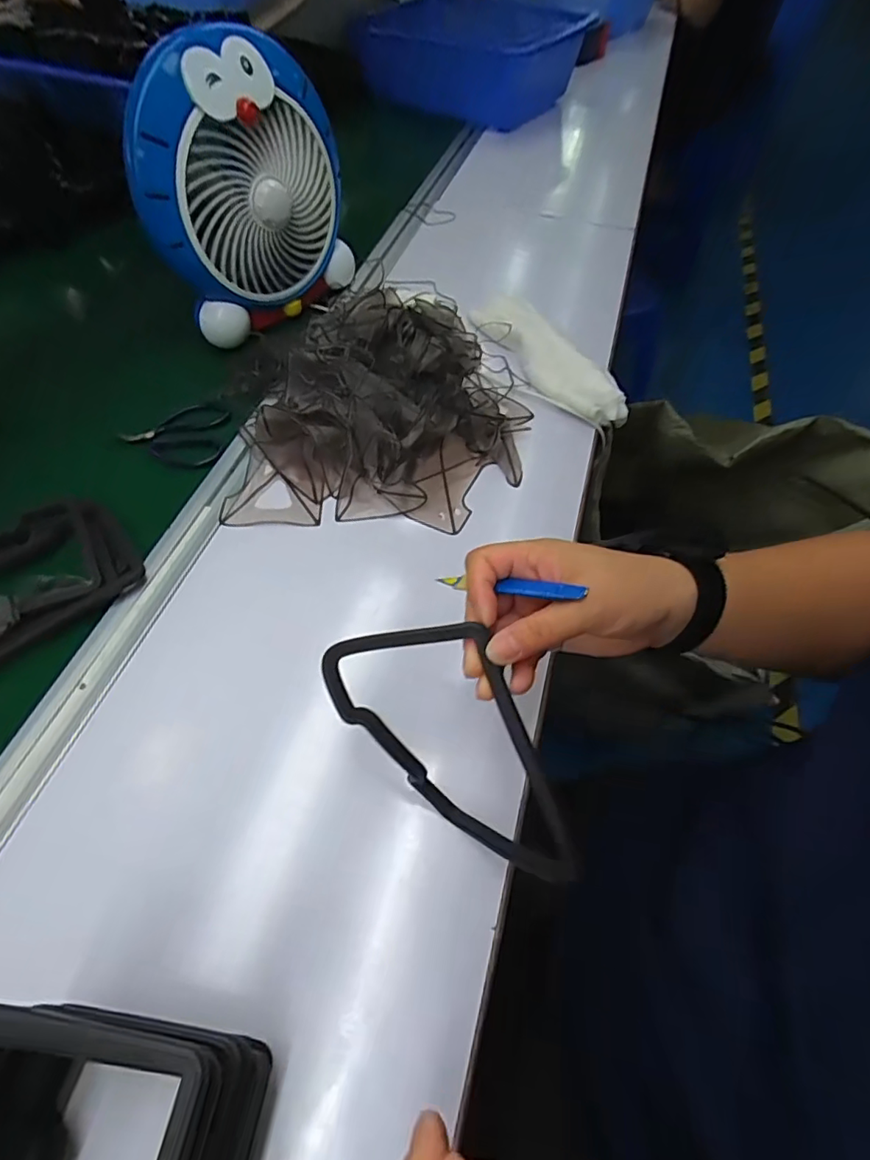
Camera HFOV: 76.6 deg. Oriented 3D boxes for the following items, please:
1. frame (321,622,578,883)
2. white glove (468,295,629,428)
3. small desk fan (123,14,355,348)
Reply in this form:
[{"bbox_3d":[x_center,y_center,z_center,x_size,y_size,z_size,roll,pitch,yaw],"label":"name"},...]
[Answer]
[{"bbox_3d":[0.011,0.096,0.323,0.095,0.045,0.173,-35,84,12],"label":"frame"},{"bbox_3d":[0.121,-0.248,0.604,0.069,0.030,0.214,-26,61,-18],"label":"white glove"},{"bbox_3d":[-0.205,-0.408,0.578,0.220,0.225,0.114,-39,65,-24],"label":"small desk fan"}]

